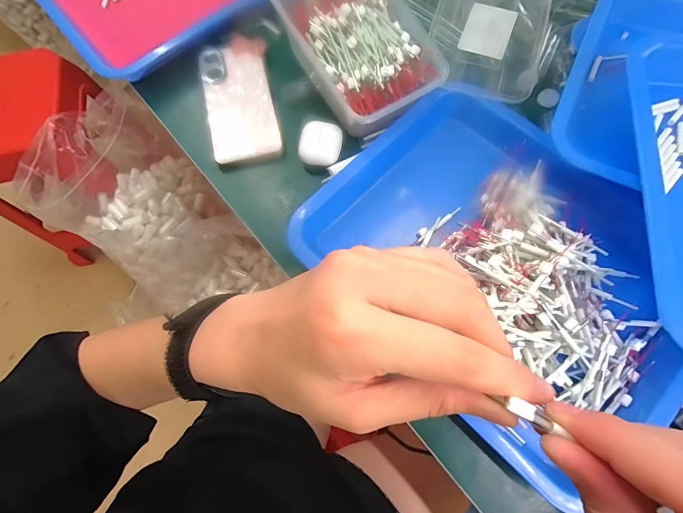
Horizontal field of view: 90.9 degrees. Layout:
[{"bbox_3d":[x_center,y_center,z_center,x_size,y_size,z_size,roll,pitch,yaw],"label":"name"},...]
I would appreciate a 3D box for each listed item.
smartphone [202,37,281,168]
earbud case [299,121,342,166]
[{"bbox_3d":[-0.123,-0.191,0.404,0.079,0.009,0.183,-12,71,-1],"label":"smartphone"},{"bbox_3d":[-0.022,-0.121,0.367,0.042,0.021,0.050,5,72,4],"label":"earbud case"}]

